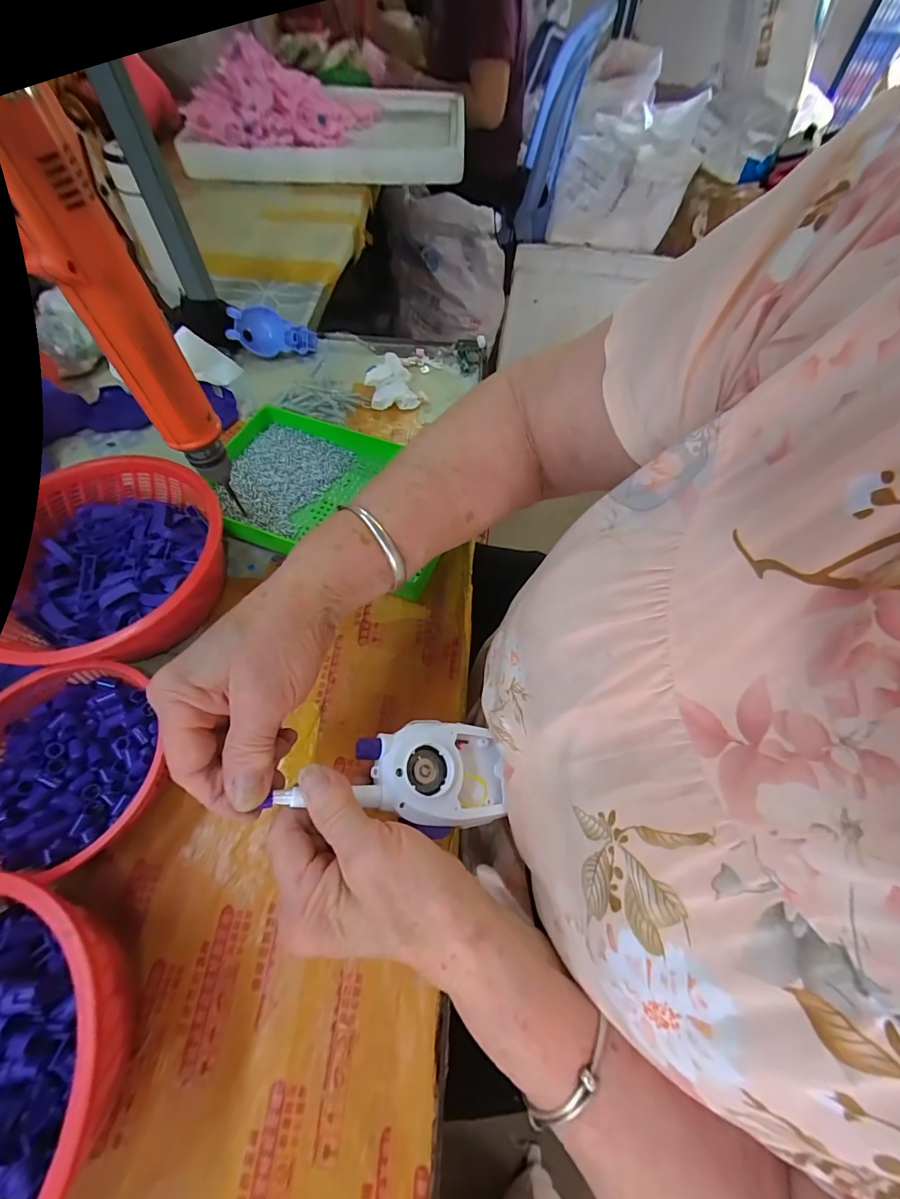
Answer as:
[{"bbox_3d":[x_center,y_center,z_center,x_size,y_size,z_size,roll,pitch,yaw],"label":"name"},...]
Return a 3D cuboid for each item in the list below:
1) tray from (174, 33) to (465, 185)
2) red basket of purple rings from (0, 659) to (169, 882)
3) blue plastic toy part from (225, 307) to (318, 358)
[{"bbox_3d":[-0.254,-1.032,0.914,0.556,0.143,0.365,2,61,-1],"label":"tray"},{"bbox_3d":[-0.258,0.114,0.296,0.131,0.048,0.130,7,61,2],"label":"red basket of purple rings"},{"bbox_3d":[-0.224,-0.336,0.544,0.104,0.040,0.046,3,60,-16],"label":"blue plastic toy part"}]

